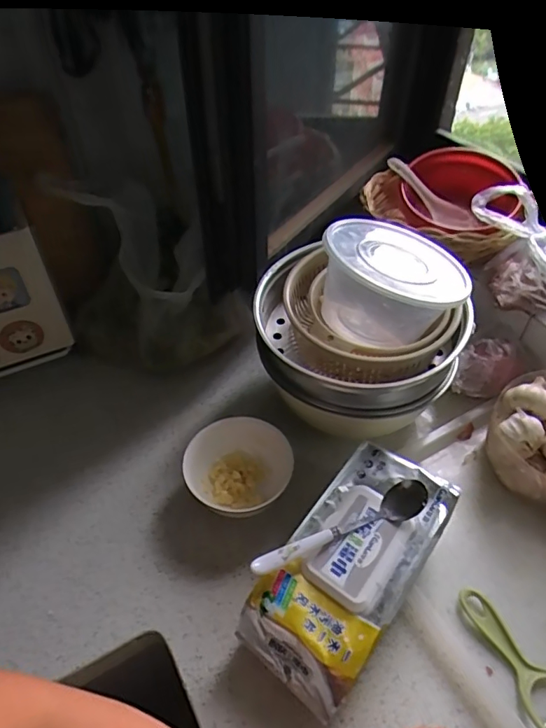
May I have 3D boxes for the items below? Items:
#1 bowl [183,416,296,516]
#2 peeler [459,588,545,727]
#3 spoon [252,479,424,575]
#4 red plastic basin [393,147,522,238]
[{"bbox_3d":[-0.039,0.126,0.593,0.115,0.062,0.114,0,45,0],"label":"bowl"},{"bbox_3d":[0.235,0.278,0.478,0.052,0.011,0.124,-20,48,-18],"label":"peeler"},{"bbox_3d":[0.067,0.158,0.461,0.178,0.027,0.034,-21,49,-19],"label":"spoon"},{"bbox_3d":[0.284,-0.257,0.745,0.160,0.072,0.171,0,46,0],"label":"red plastic basin"}]

